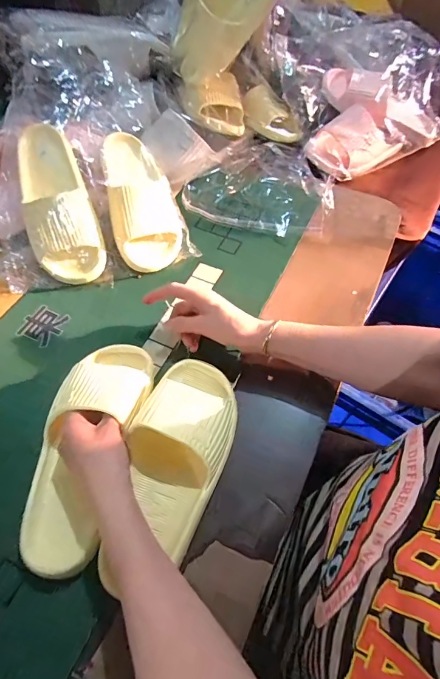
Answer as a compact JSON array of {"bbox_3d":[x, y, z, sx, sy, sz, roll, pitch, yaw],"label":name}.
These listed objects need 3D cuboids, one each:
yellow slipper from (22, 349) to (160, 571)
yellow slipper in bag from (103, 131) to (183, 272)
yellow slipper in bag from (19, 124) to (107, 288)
[{"bbox_3d":[-0.147,0.107,0.413,0.105,0.061,0.250,12,63,6],"label":"yellow slipper"},{"bbox_3d":[-0.120,-0.227,0.580,0.103,0.066,0.244,-12,74,-9],"label":"yellow slipper in bag"},{"bbox_3d":[-0.236,-0.202,0.544,0.091,0.054,0.234,-16,85,-11],"label":"yellow slipper in bag"}]

